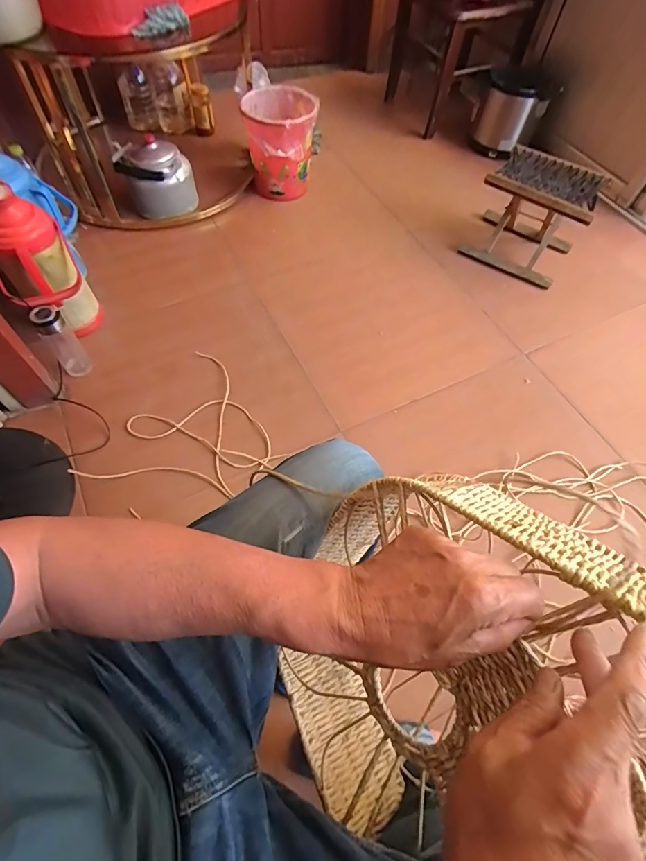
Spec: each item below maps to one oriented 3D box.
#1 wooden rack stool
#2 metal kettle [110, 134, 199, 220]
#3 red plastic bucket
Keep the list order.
[{"bbox_3d":[0.655,-0.668,1.320,0.307,0.240,0.257,33,64,15],"label":"wooden rack stool"},{"bbox_3d":[-0.547,-0.820,1.396,0.222,0.217,0.172,-24,64,-15],"label":"metal kettle"},{"bbox_3d":[-0.139,-0.984,1.438,0.224,0.255,0.240,1,60,-2],"label":"red plastic bucket"}]

